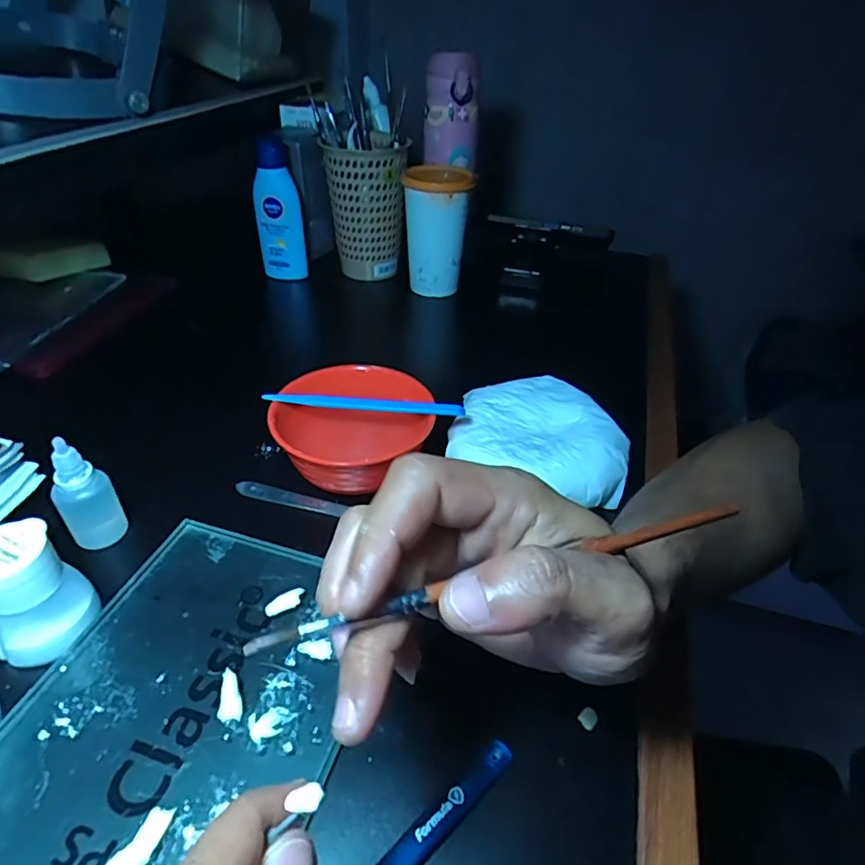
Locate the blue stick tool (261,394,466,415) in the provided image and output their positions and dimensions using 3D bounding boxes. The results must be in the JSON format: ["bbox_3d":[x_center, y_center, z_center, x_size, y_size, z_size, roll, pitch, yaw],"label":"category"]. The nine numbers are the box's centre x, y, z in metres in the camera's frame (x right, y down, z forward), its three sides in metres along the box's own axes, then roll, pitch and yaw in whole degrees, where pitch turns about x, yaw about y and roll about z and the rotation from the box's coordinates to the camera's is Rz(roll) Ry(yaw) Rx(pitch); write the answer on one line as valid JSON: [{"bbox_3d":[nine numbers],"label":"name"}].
[{"bbox_3d":[-0.047,-0.020,0.388,0.136,0.005,0.008,4,76,4],"label":"blue stick tool"}]

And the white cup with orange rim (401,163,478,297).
[{"bbox_3d":[0.003,-0.225,0.634,0.074,0.127,0.069,4,38,-3],"label":"white cup with orange rim"}]

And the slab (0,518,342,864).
[{"bbox_3d":[-0.120,0.129,0.270,0.143,0.013,0.198,14,39,13],"label":"slab"}]

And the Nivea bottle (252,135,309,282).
[{"bbox_3d":[-0.174,-0.249,0.641,0.051,0.145,0.040,-12,41,-19],"label":"Nivea bottle"}]

